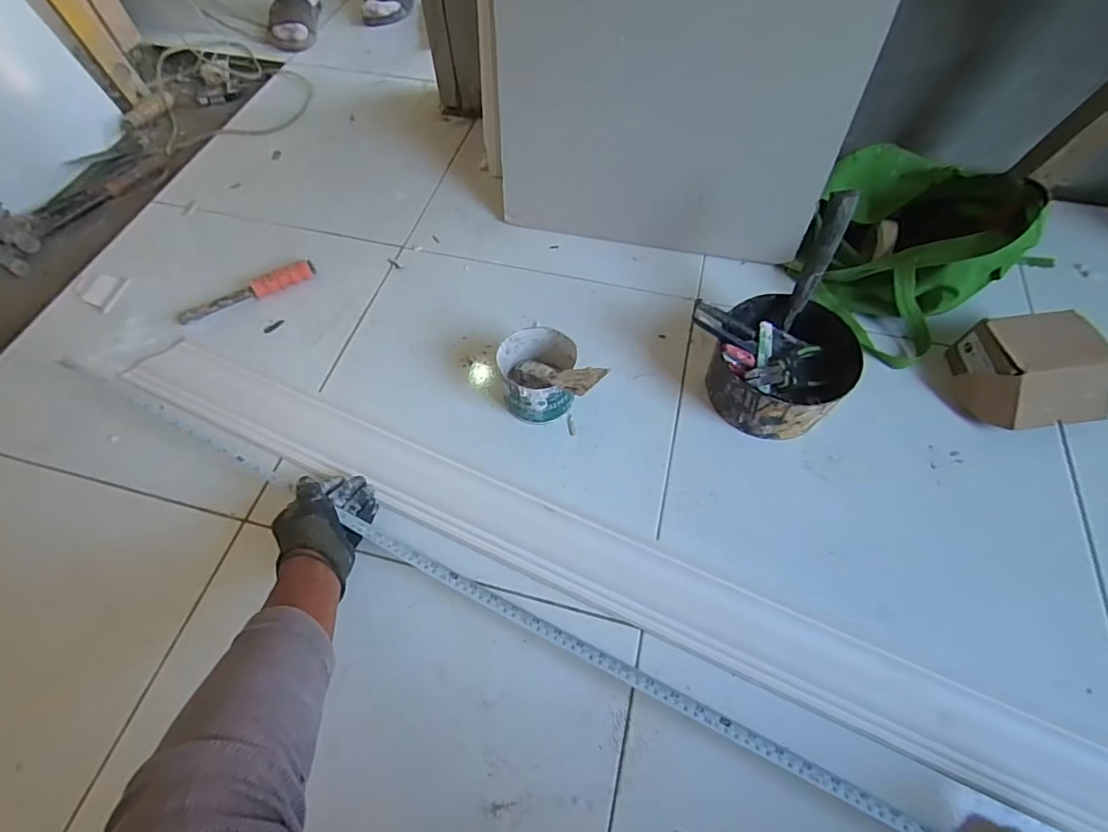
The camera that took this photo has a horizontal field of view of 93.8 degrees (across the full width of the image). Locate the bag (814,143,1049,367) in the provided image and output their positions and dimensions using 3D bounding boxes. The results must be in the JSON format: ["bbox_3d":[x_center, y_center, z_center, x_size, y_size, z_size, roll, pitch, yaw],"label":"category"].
[{"bbox_3d":[0.494,-0.257,0.740,0.214,0.191,0.278,-28,63,-15],"label":"bag"}]

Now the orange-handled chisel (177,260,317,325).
[{"bbox_3d":[-0.475,-0.191,0.809,0.206,0.028,0.023,-28,63,-15],"label":"orange-handled chisel"}]

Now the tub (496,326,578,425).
[{"bbox_3d":[-0.022,-0.054,0.693,0.100,0.084,0.104,-2,60,-1],"label":"tub"}]

